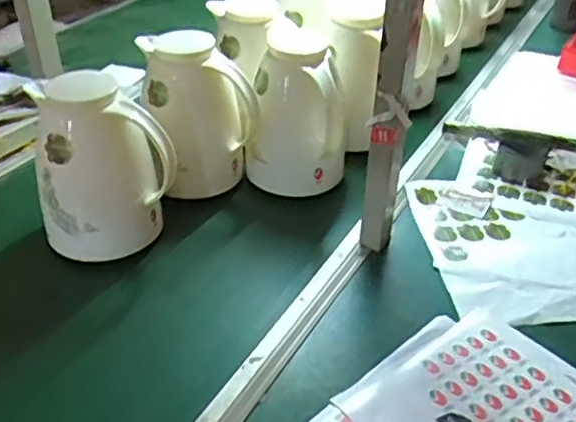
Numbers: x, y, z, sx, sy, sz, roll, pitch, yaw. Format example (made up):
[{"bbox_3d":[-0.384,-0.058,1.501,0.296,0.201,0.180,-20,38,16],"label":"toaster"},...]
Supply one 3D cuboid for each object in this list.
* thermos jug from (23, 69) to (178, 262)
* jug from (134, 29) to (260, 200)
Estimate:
[{"bbox_3d":[-0.228,-0.052,0.803,0.153,0.205,0.114,-12,38,-19],"label":"thermos jug"},{"bbox_3d":[-0.135,-0.139,0.921,0.140,0.205,0.124,-15,39,-20],"label":"jug"}]

